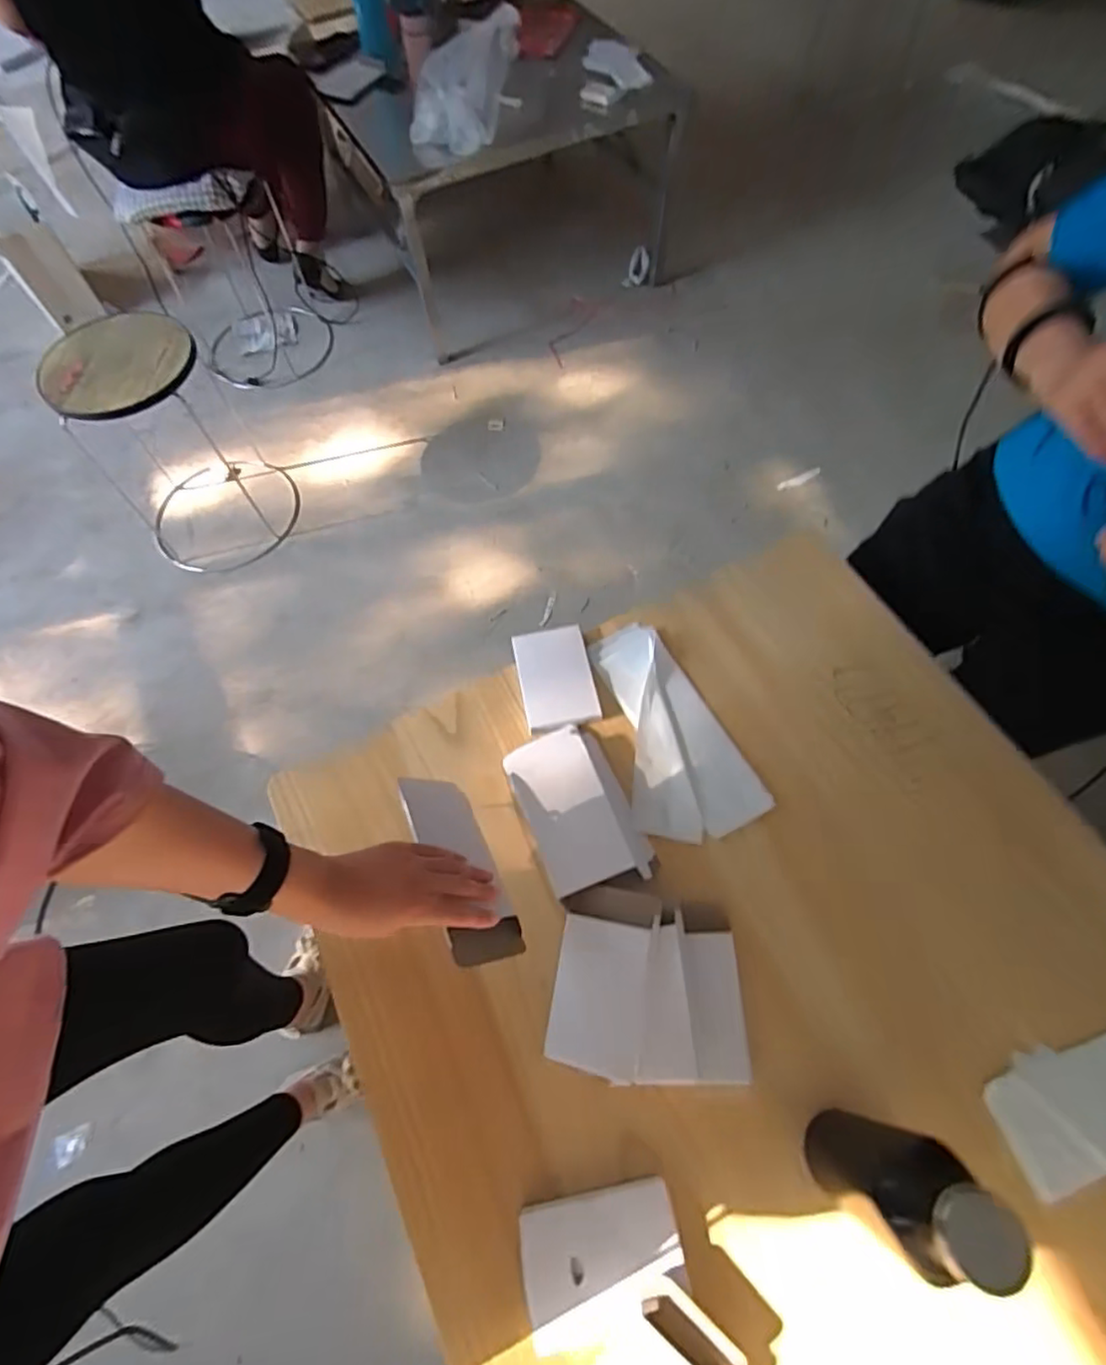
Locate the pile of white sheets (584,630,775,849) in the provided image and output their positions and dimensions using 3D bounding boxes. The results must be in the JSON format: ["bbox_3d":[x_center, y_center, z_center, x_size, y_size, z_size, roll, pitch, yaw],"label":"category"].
[{"bbox_3d":[0.126,0.054,0.731,0.142,0.030,0.267,-21,66,-8],"label":"pile of white sheets"}]

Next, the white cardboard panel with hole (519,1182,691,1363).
[{"bbox_3d":[0.040,0.474,0.511,0.129,0.015,0.089,-11,65,-3],"label":"white cardboard panel with hole"}]

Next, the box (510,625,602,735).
[{"bbox_3d":[0.003,-0.006,0.751,0.085,0.017,0.126,-12,65,-4],"label":"box"}]

